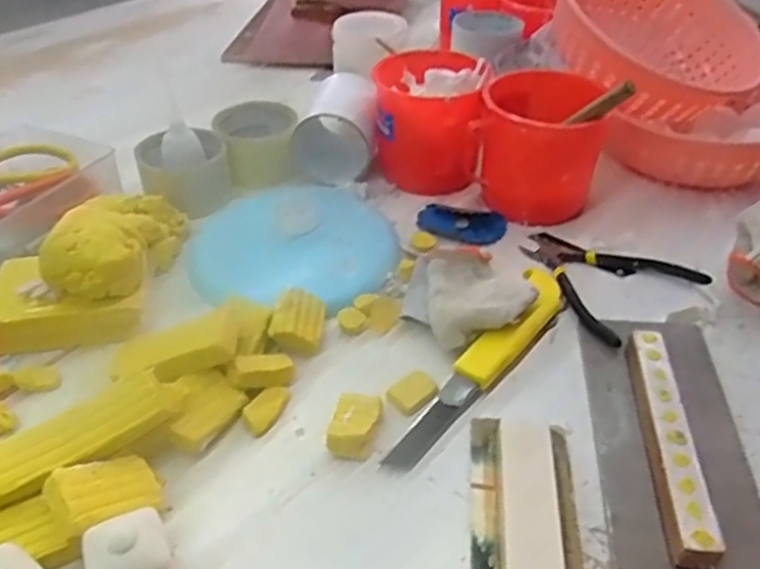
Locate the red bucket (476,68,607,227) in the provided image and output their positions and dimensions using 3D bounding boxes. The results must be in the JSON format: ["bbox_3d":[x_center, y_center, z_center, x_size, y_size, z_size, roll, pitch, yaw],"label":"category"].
[{"bbox_3d":[0.153,-0.132,0.682,0.112,0.112,0.104,6,38,7],"label":"red bucket"}]

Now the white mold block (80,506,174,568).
[{"bbox_3d":[-0.134,0.153,0.381,0.040,0.047,0.038,-19,41,-23],"label":"white mold block"}]

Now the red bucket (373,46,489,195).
[{"bbox_3d":[0.050,-0.160,0.718,0.112,0.111,0.139,5,38,6],"label":"red bucket"}]

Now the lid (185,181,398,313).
[{"bbox_3d":[-0.079,-0.039,0.645,0.187,0.019,0.171,0,37,0],"label":"lid"}]

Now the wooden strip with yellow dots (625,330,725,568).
[{"bbox_3d":[0.186,0.100,0.460,0.025,0.021,0.180,4,38,5],"label":"wooden strip with yellow dots"}]

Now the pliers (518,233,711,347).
[{"bbox_3d":[0.189,-0.011,0.618,0.128,0.013,0.145,-25,44,-29],"label":"pliers"}]

